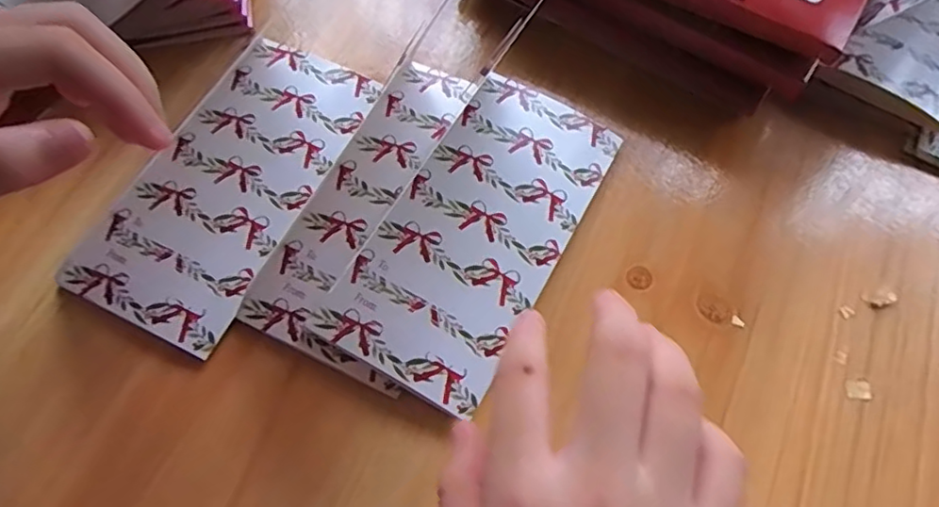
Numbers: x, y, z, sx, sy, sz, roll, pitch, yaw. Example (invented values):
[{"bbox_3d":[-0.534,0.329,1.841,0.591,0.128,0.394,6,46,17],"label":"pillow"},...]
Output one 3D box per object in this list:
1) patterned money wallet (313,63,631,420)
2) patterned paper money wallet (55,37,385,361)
[{"bbox_3d":[0.005,-0.013,0.298,0.081,0.011,0.169,28,68,10],"label":"patterned money wallet"},{"bbox_3d":[-0.120,-0.039,0.308,0.082,0.006,0.168,24,68,9],"label":"patterned paper money wallet"}]

